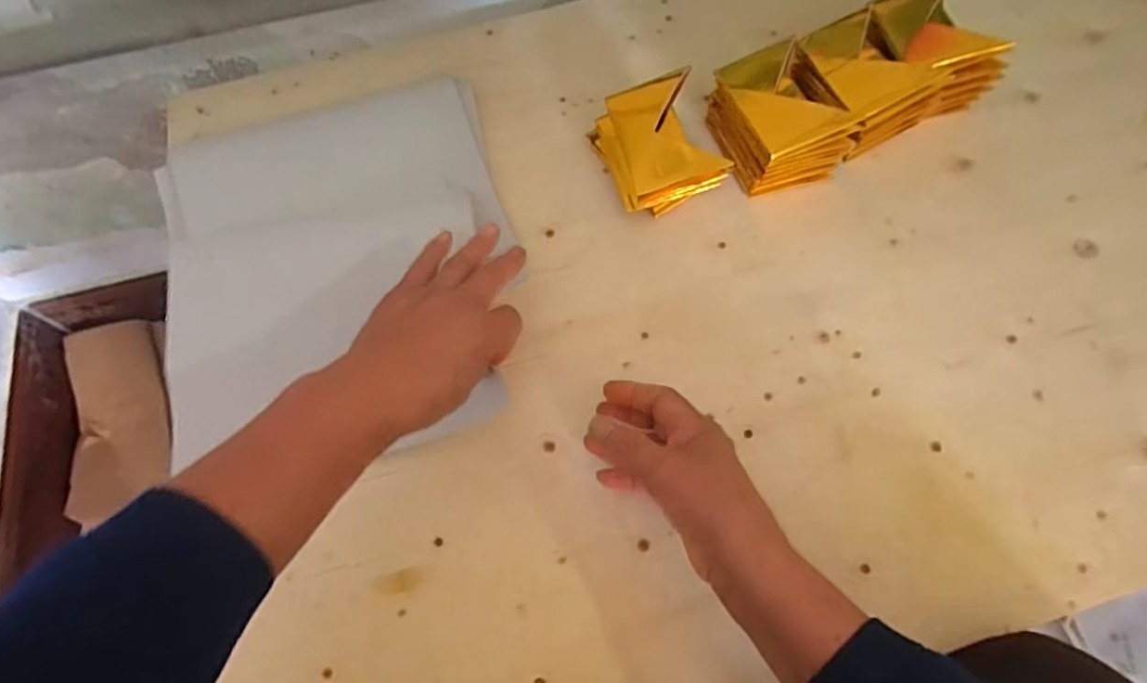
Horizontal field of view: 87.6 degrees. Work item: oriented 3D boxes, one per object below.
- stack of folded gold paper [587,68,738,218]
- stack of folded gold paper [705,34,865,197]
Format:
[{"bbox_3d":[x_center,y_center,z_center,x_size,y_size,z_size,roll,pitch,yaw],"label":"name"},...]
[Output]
[{"bbox_3d":[0.069,-0.160,0.488,0.081,0.058,0.099,-19,66,-8],"label":"stack of folded gold paper"},{"bbox_3d":[0.169,-0.182,0.492,0.090,0.058,0.103,-18,66,-7],"label":"stack of folded gold paper"}]

